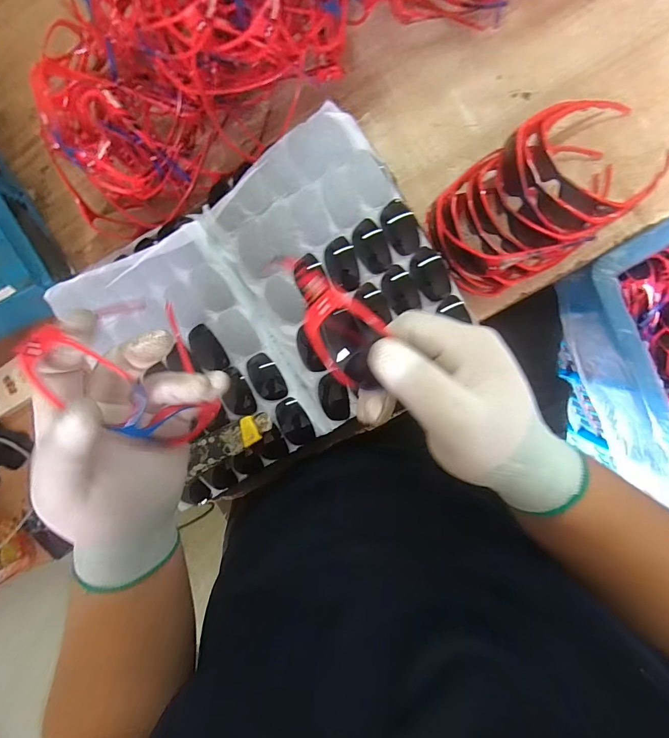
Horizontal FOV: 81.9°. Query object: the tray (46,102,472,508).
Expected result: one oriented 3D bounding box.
[{"bbox_3d":[-0.074,-0.054,0.421,0.376,0.057,0.290,-32,92,9],"label":"tray"}]

